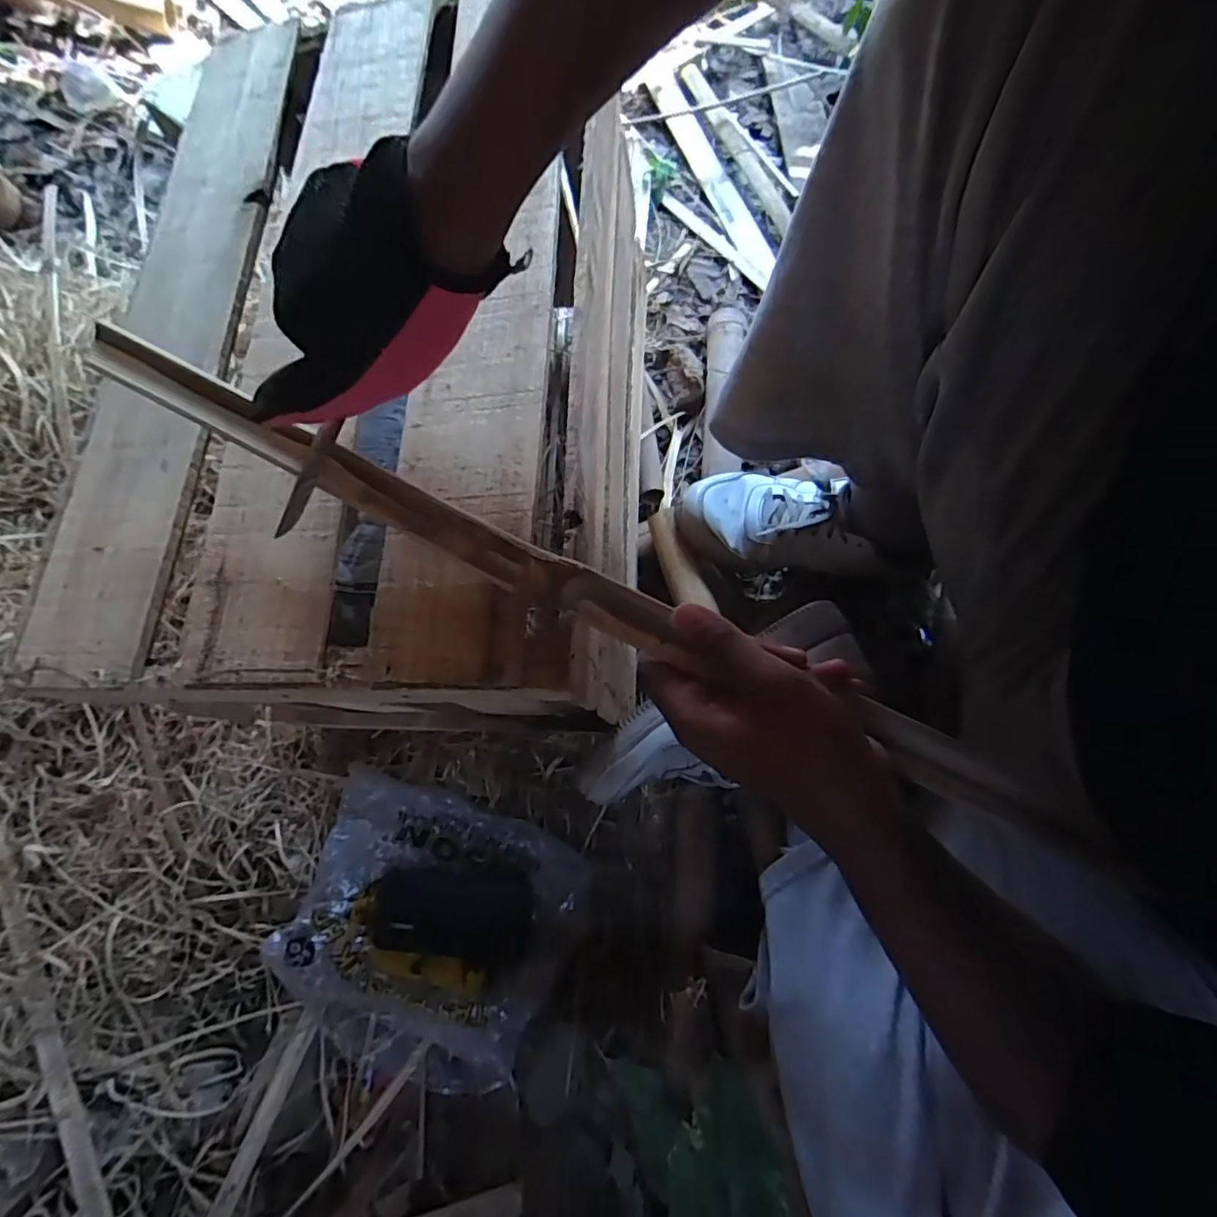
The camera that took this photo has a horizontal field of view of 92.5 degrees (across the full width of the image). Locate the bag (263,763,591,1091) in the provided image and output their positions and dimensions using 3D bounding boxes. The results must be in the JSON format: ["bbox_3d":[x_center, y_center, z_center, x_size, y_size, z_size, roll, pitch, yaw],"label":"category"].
[{"bbox_3d":[-0.186,0.336,0.601,0.278,0.048,0.264,21,76,9],"label":"bag"}]

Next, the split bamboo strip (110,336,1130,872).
[{"bbox_3d":[-0.032,-0.018,0.314,0.581,0.019,0.027,26,75,6],"label":"split bamboo strip"}]

